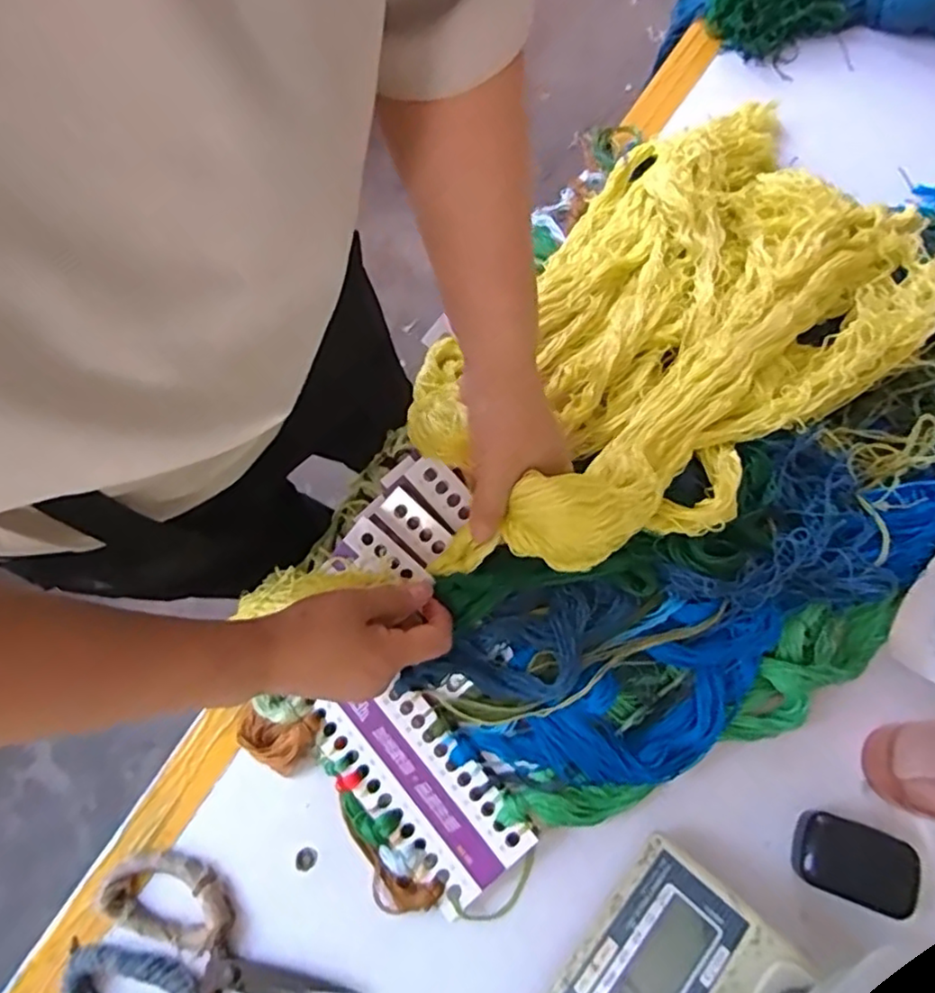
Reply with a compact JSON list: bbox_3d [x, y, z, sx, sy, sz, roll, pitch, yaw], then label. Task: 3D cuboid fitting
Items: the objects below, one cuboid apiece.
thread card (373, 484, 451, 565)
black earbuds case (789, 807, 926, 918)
[{"bbox_3d":[-0.042,0.022,0.497,0.060,0.004,0.029,44,92,4],"label":"thread card"},{"bbox_3d":[0.277,0.263,0.459,0.079,0.031,0.049,21,74,9],"label":"black earbuds case"}]

